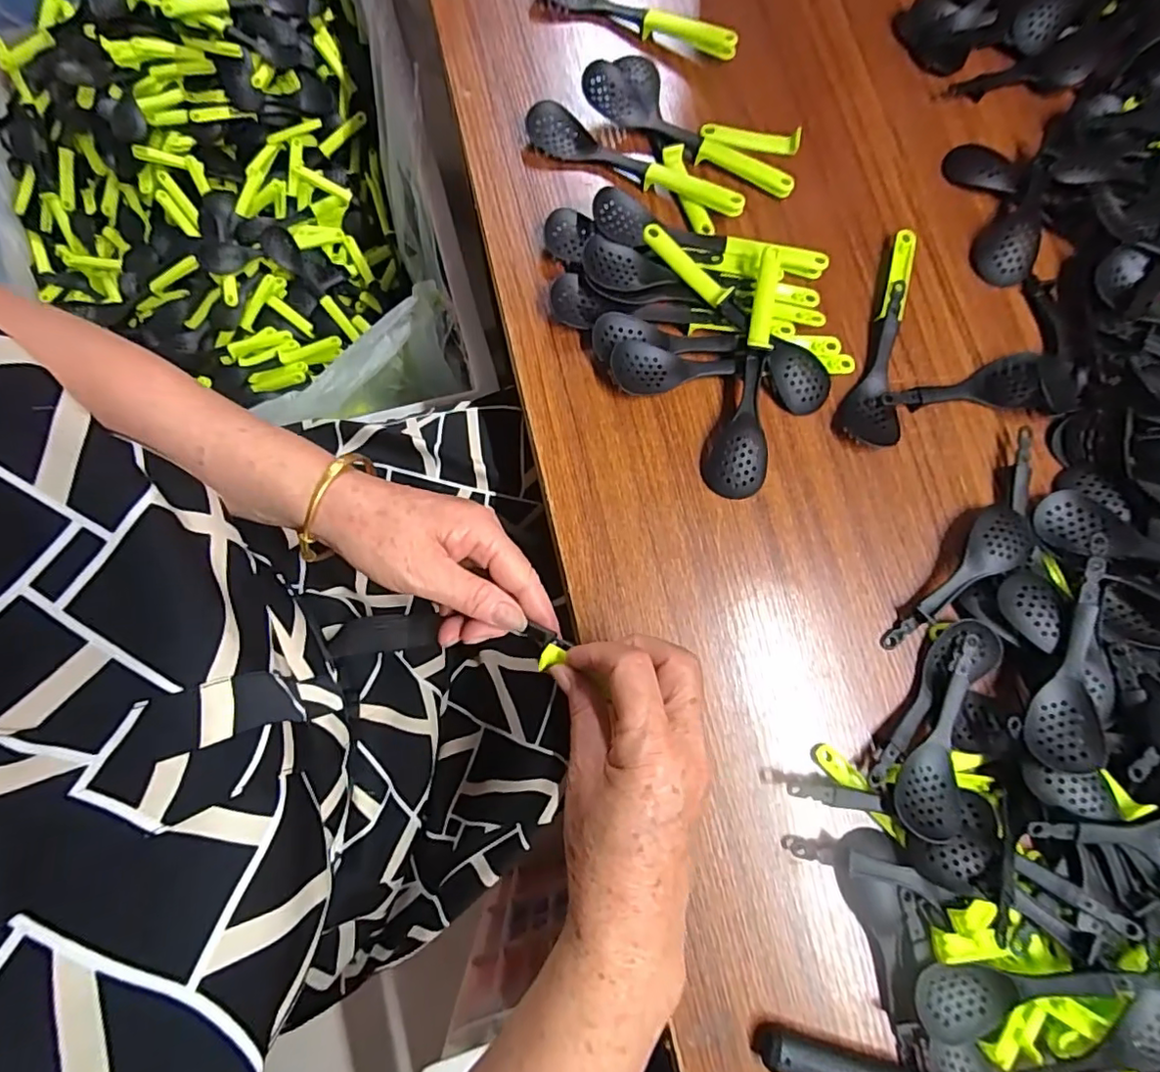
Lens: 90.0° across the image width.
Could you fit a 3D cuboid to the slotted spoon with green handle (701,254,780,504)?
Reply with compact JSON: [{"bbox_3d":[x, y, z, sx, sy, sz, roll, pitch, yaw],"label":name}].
[{"bbox_3d":[0.123,-0.113,0.408,0.040,0.029,0.172,14,79,1],"label":"slotted spoon with green handle"}]

